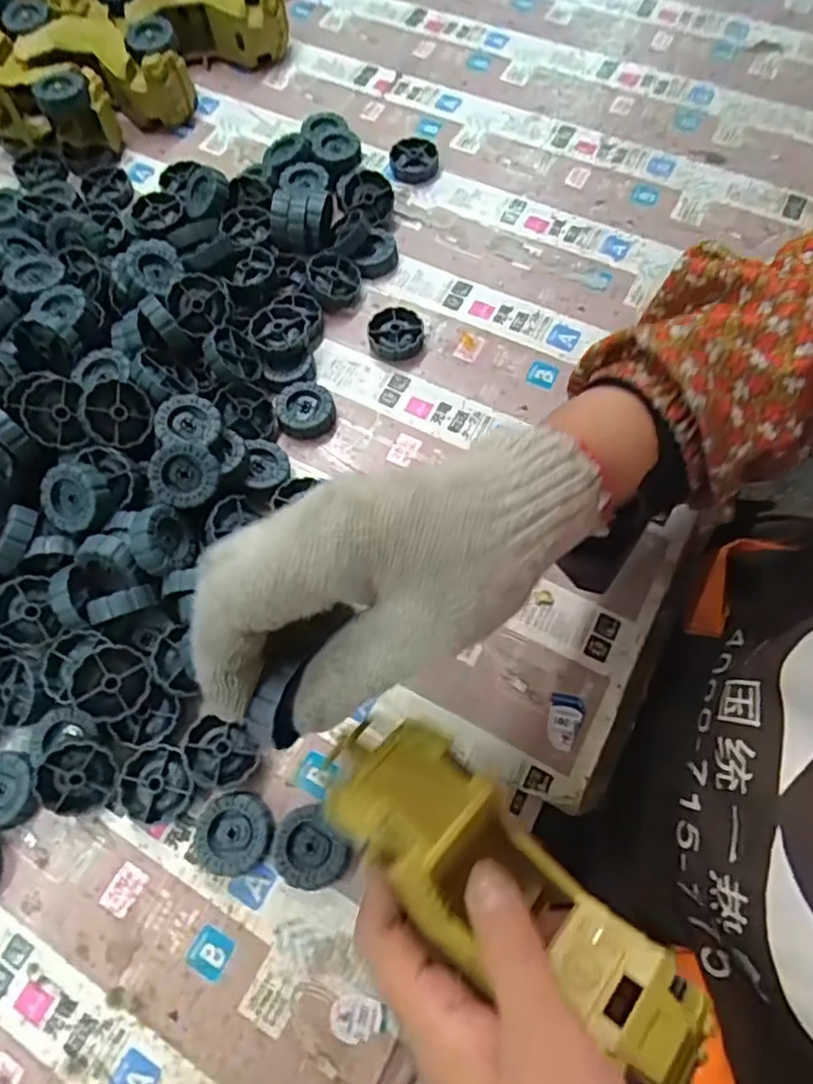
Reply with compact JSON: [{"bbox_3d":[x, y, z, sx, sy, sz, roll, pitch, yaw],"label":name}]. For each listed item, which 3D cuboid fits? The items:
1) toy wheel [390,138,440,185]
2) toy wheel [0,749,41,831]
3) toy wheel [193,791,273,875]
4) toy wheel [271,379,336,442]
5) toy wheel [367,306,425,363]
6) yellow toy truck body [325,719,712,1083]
[{"bbox_3d":[0.006,-0.307,0.515,0.038,0.012,0.042,0,70,2],"label":"toy wheel"},{"bbox_3d":[-0.214,0.132,0.341,0.036,0.014,0.038,-1,68,2],"label":"toy wheel"},{"bbox_3d":[-0.087,0.149,0.330,0.038,0.012,0.037,-1,68,2],"label":"toy wheel"},{"bbox_3d":[-0.068,-0.088,0.425,0.037,0.012,0.040,-1,68,2],"label":"toy wheel"},{"bbox_3d":[-0.007,-0.146,0.448,0.039,0.012,0.041,-1,68,2],"label":"toy wheel"},{"bbox_3d":[0.037,0.138,0.256,0.164,0.051,0.060,36,75,12],"label":"yellow toy truck body"}]

